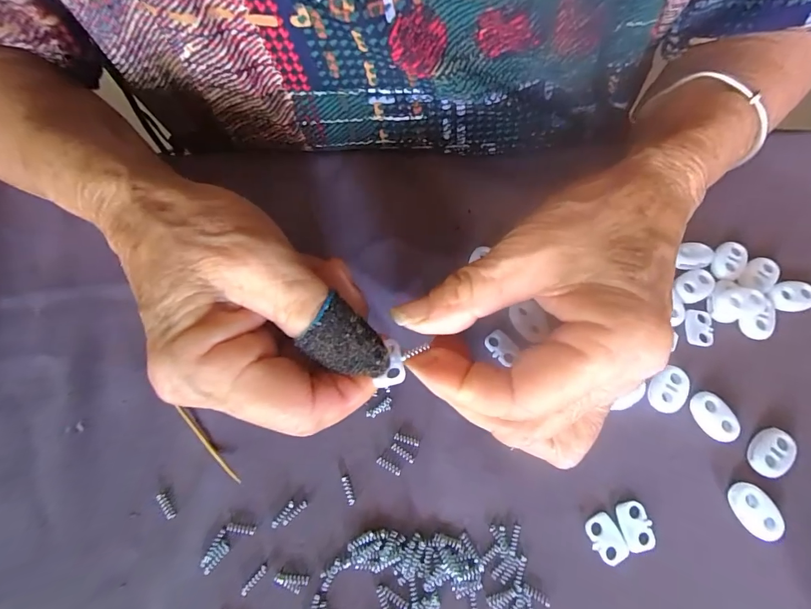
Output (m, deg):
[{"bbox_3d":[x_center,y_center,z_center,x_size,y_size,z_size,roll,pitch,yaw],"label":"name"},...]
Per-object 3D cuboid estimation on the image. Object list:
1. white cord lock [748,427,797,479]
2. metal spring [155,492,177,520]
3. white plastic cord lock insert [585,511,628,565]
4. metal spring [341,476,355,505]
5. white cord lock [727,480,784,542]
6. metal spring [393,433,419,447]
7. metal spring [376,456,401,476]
[{"bbox_3d":[0.163,0.066,0.172,0.022,0.005,0.015,-43,76,-13],"label":"white cord lock"},{"bbox_3d":[-0.101,0.085,0.163,0.004,0.004,0.012,-36,74,-11],"label":"metal spring"},{"bbox_3d":[0.085,0.098,0.162,0.013,0.004,0.018,-24,73,-8],"label":"white plastic cord lock insert"},{"bbox_3d":[-0.025,0.081,0.167,0.004,0.004,0.012,-19,72,-6],"label":"metal spring"},{"bbox_3d":[0.149,0.088,0.165,0.015,0.007,0.021,-30,73,-10],"label":"white cord lock"},{"bbox_3d":[0.000,0.061,0.174,0.012,0.004,0.004,14,72,5],"label":"metal spring"},{"bbox_3d":[-0.007,0.071,0.171,0.012,0.004,0.004,27,73,9],"label":"metal spring"}]

